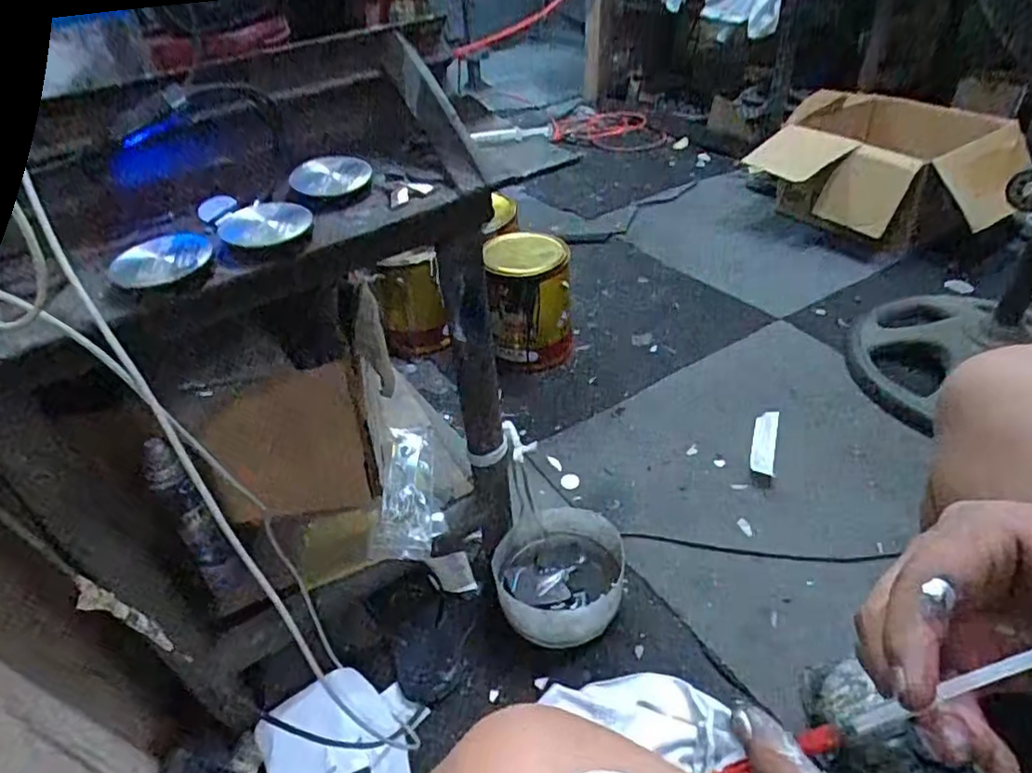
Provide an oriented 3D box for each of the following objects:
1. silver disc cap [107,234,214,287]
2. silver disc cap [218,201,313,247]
[{"bbox_3d":[-0.206,-0.078,0.377,0.049,0.010,0.051,-5,39,0],"label":"silver disc cap"},{"bbox_3d":[-0.159,-0.106,0.405,0.055,0.010,0.054,-4,41,4],"label":"silver disc cap"}]

